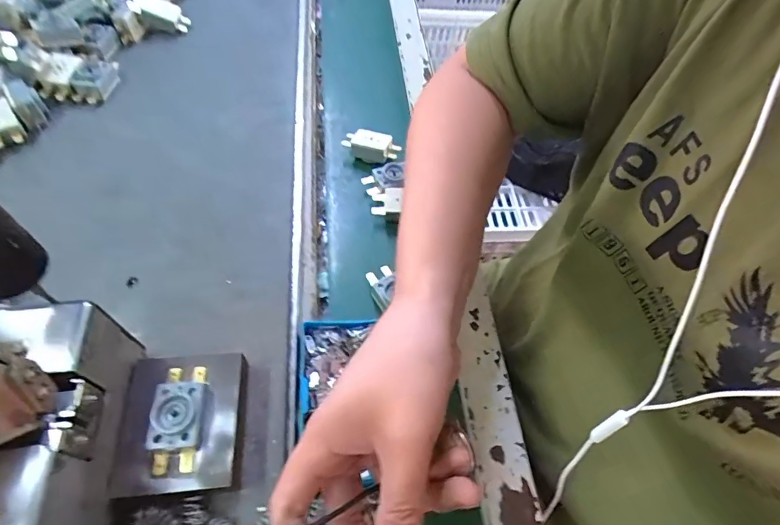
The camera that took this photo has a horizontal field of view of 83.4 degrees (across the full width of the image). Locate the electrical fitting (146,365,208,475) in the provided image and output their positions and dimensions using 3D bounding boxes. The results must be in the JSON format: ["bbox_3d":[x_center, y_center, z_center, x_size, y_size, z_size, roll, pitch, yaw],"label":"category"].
[{"bbox_3d":[-0.124,0.091,0.259,0.030,0.012,0.059,-2,60,-4],"label":"electrical fitting"}]

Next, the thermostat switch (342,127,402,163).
[{"bbox_3d":[-0.019,-0.122,0.464,0.056,0.029,0.024,19,57,7],"label":"thermostat switch"}]

